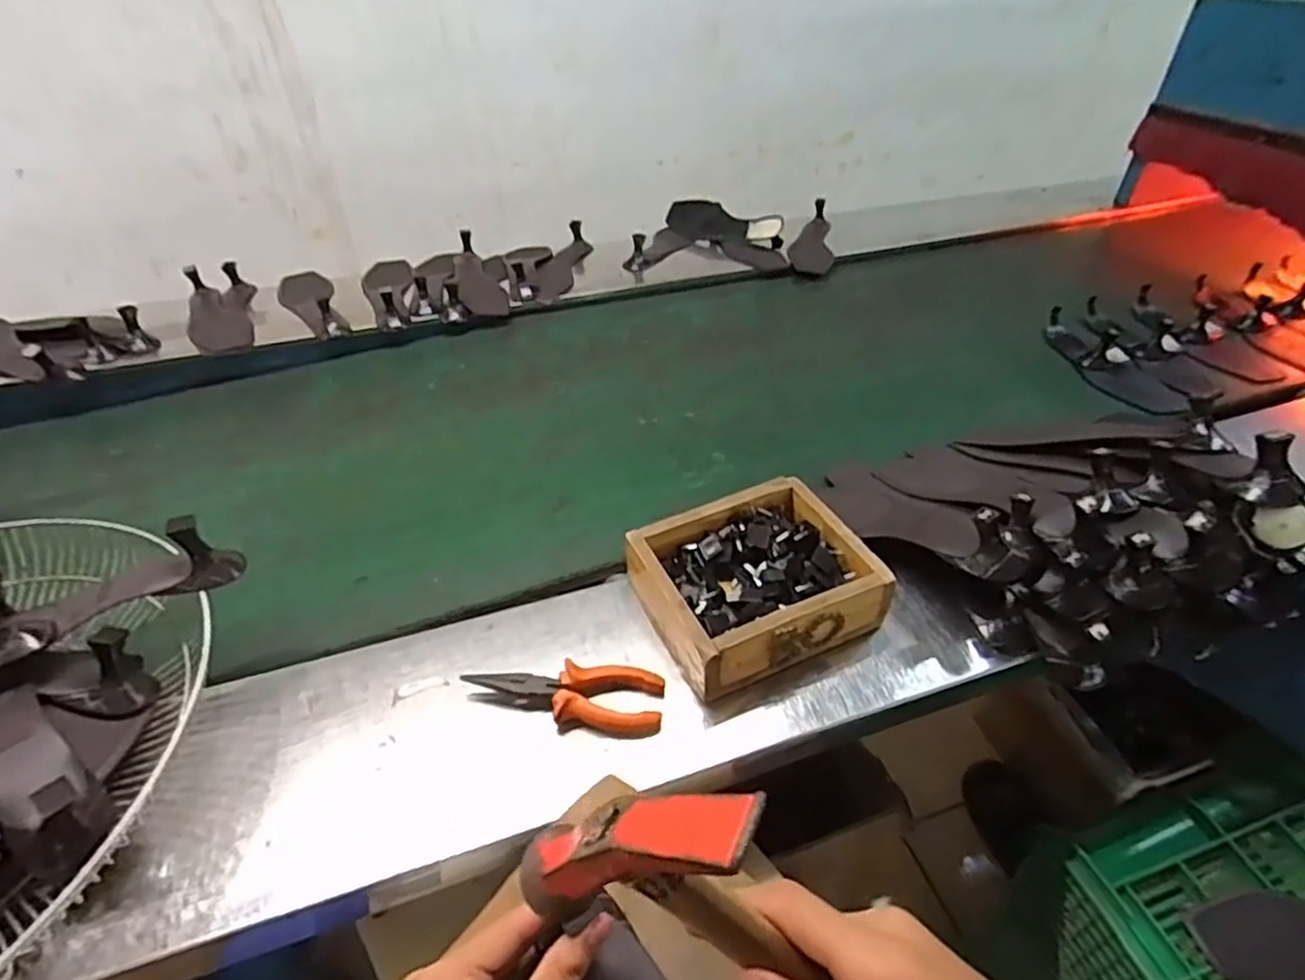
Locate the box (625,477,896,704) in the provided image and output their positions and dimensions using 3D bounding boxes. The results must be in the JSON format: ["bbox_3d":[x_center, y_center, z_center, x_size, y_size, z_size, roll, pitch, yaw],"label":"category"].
[{"bbox_3d":[0.087,0.080,0.596,0.185,0.063,0.160,-20,45,-21],"label":"box"}]

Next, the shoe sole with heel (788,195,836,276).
[{"bbox_3d":[0.290,-0.451,1.225,0.080,0.060,0.200,8,42,11],"label":"shoe sole with heel"}]

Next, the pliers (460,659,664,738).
[{"bbox_3d":[-0.067,0.159,0.531,0.147,0.022,0.049,4,41,5],"label":"pliers"}]

